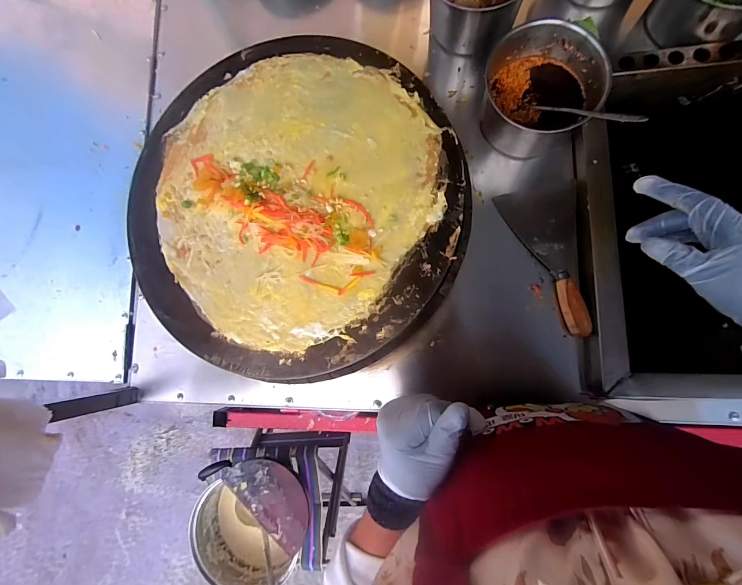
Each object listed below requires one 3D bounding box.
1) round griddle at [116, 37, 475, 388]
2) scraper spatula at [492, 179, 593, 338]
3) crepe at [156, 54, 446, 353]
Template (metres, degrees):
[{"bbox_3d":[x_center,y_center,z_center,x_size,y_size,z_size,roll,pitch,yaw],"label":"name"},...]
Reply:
[{"bbox_3d":[-0.098,-0.111,0.437,0.432,0.031,0.404,-1,85,6],"label":"round griddle"},{"bbox_3d":[0.251,-0.051,0.477,0.110,0.033,0.208,-11,84,5],"label":"scraper spatula"},{"bbox_3d":[-0.099,-0.125,0.426,0.352,0.009,0.334,-1,85,6],"label":"crepe"}]

